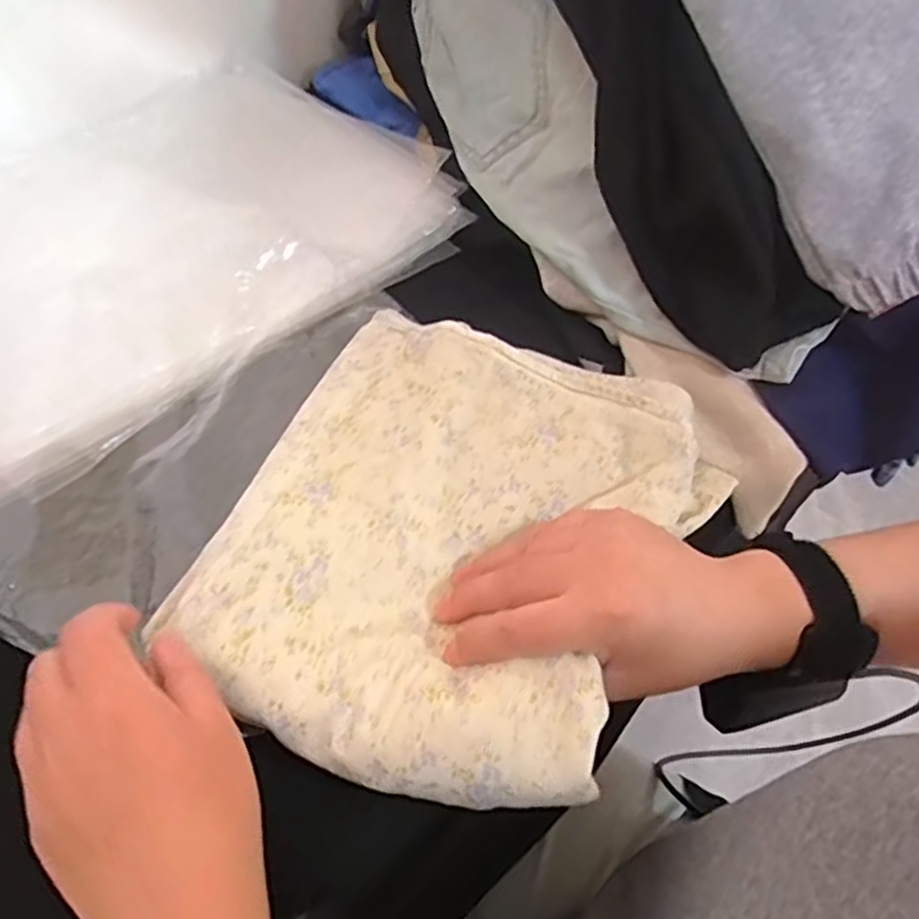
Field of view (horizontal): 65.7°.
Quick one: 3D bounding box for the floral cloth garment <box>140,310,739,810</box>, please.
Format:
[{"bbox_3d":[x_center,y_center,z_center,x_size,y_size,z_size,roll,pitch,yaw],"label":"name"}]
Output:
[{"bbox_3d":[0.002,0.033,0.363,0.217,0.034,0.246,20,54,12],"label":"floral cloth garment"}]

